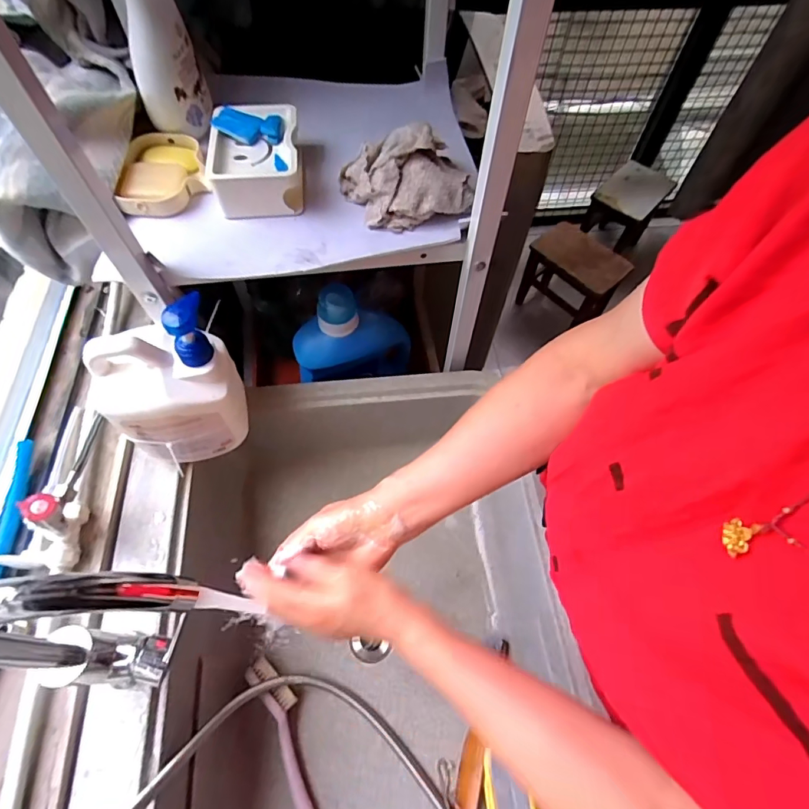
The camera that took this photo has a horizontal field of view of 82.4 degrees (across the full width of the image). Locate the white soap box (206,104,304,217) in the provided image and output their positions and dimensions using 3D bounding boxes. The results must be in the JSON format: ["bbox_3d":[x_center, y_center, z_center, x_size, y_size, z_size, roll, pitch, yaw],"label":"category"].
[{"bbox_3d":[-0.174,-0.295,0.553,0.100,0.056,0.142,-8,61,-6],"label":"white soap box"}]

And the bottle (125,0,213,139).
[{"bbox_3d":[-0.282,-0.431,0.507,0.078,0.231,0.081,-19,63,-12],"label":"bottle"}]

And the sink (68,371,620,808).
[{"bbox_3d":[-0.081,0.316,0.616,0.514,0.220,0.667,-5,61,-5],"label":"sink"}]

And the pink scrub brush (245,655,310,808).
[{"bbox_3d":[-0.152,0.448,0.616,0.045,0.023,0.217,-26,65,-15],"label":"pink scrub brush"}]

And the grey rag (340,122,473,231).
[{"bbox_3d":[0.002,-0.270,0.536,0.139,0.069,0.113,-17,63,-11],"label":"grey rag"}]

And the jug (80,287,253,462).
[{"bbox_3d":[-0.266,-0.023,0.540,0.129,0.191,0.125,4,61,1],"label":"jug"}]

